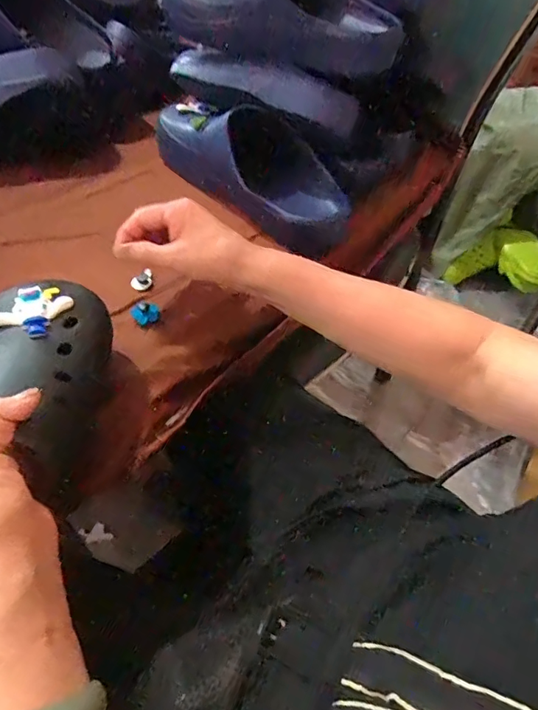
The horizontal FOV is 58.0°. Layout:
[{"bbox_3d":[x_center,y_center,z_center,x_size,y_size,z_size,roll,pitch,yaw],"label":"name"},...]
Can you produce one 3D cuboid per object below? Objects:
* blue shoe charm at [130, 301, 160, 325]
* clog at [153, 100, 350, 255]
[{"bbox_3d":[-0.118,-0.040,0.461,0.025,0.008,0.023,2,51,-2],"label":"blue shoe charm"},{"bbox_3d":[-0.033,-0.243,0.589,0.288,0.091,0.105,36,57,24],"label":"clog"}]

